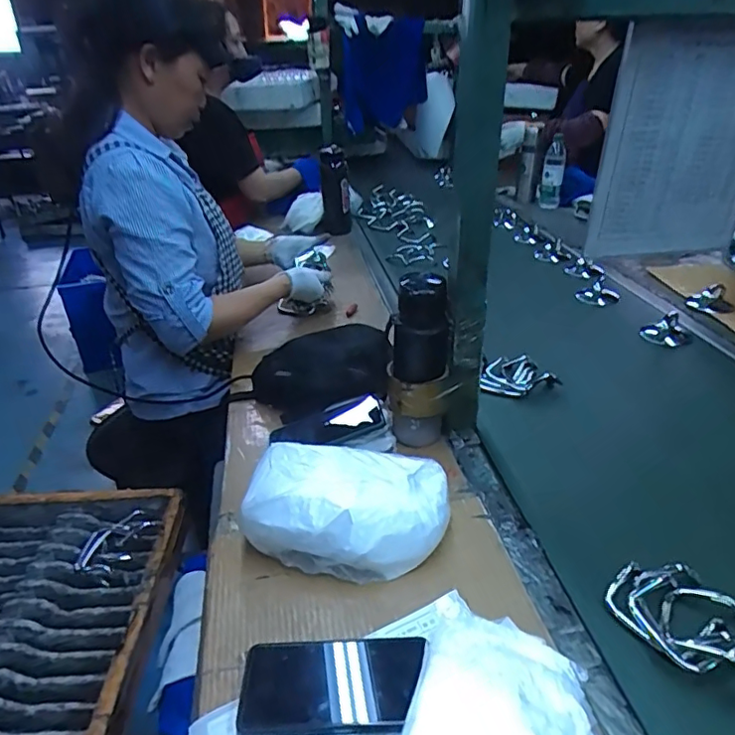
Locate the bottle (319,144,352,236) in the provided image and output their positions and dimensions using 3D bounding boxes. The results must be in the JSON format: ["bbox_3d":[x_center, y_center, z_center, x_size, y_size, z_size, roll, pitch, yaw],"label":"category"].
[{"bbox_3d":[-0.090,-0.506,1.606,0.085,0.226,0.069,-3,30,-2],"label":"bottle"}]

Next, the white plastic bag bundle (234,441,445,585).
[{"bbox_3d":[-0.021,0.155,0.625,0.209,0.086,0.128,4,31,10],"label":"white plastic bag bundle"}]

